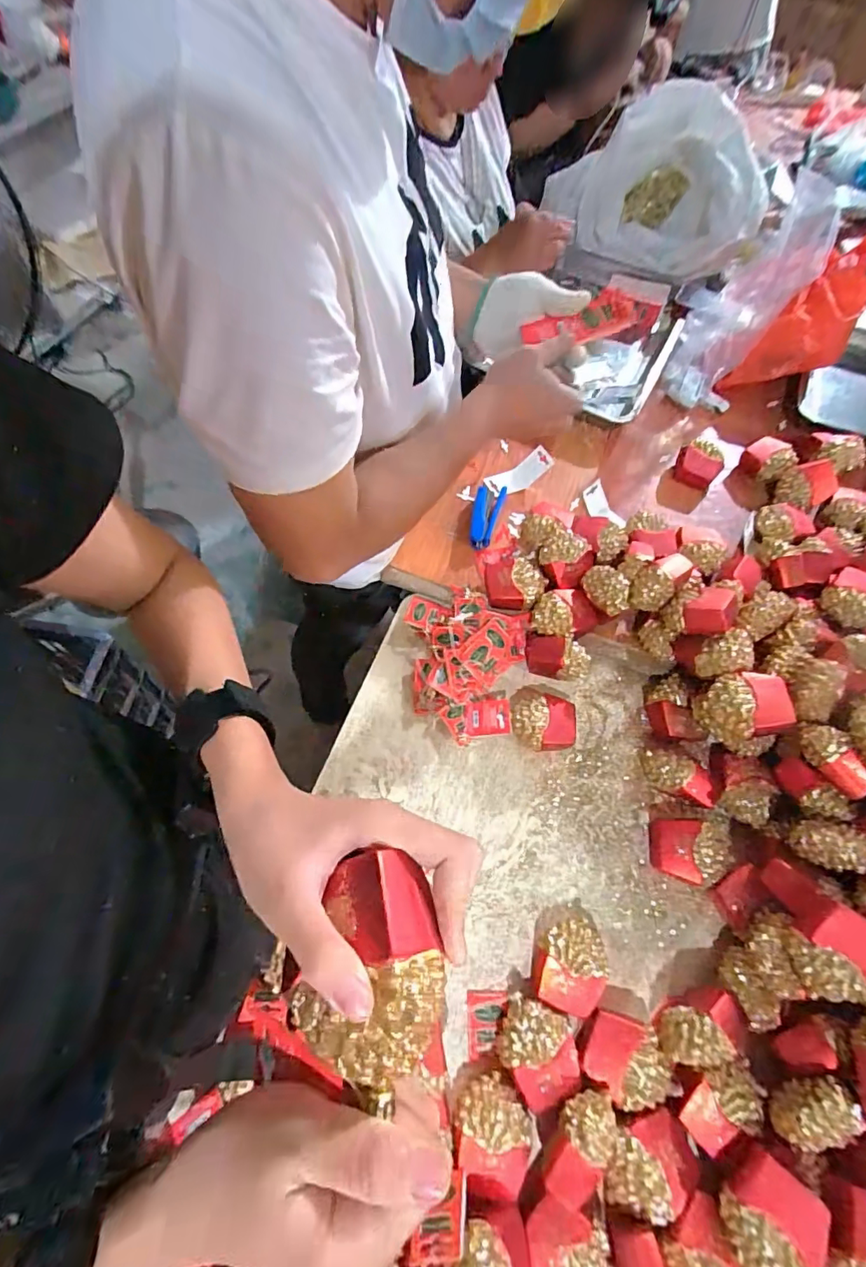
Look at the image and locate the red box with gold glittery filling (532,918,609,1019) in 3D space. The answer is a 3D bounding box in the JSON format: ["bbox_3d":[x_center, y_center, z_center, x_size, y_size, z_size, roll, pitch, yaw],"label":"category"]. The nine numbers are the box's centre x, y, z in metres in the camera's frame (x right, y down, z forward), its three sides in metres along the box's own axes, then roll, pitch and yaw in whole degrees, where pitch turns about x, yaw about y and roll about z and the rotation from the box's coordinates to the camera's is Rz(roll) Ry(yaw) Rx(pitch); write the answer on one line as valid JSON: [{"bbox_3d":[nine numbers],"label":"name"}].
[{"bbox_3d":[0.143,0.349,0.538,0.071,0.041,0.082,17,63,7],"label":"red box with gold glittery filling"}]

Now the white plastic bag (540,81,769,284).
[{"bbox_3d":[0.479,-0.958,1.092,0.336,0.228,0.361,-18,64,-11],"label":"white plastic bag"}]

